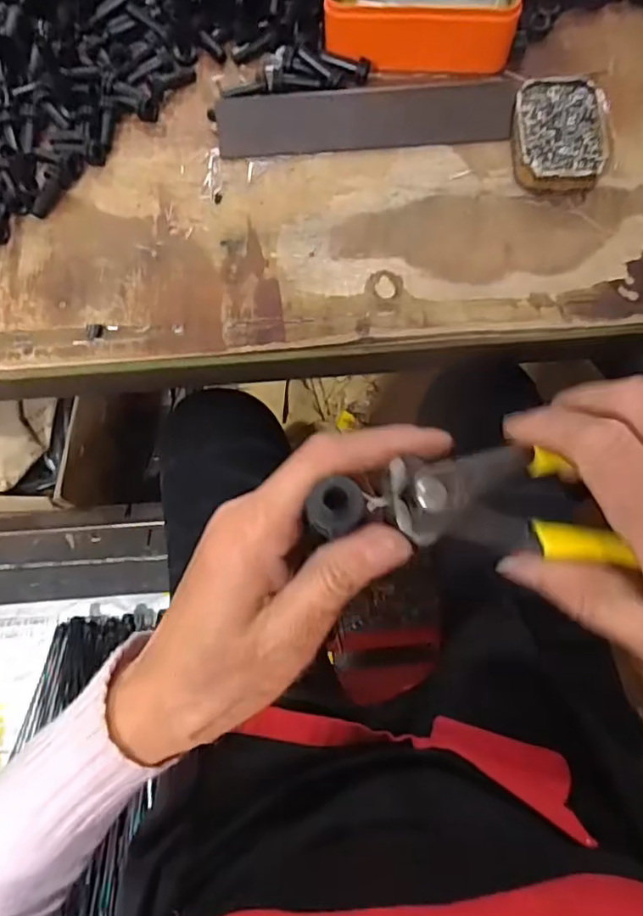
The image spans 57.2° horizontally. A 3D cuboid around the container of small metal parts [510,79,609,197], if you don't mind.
[{"bbox_3d":[0.175,-0.233,0.426,0.068,0.019,0.087,2,73,2],"label":"container of small metal parts"}]

